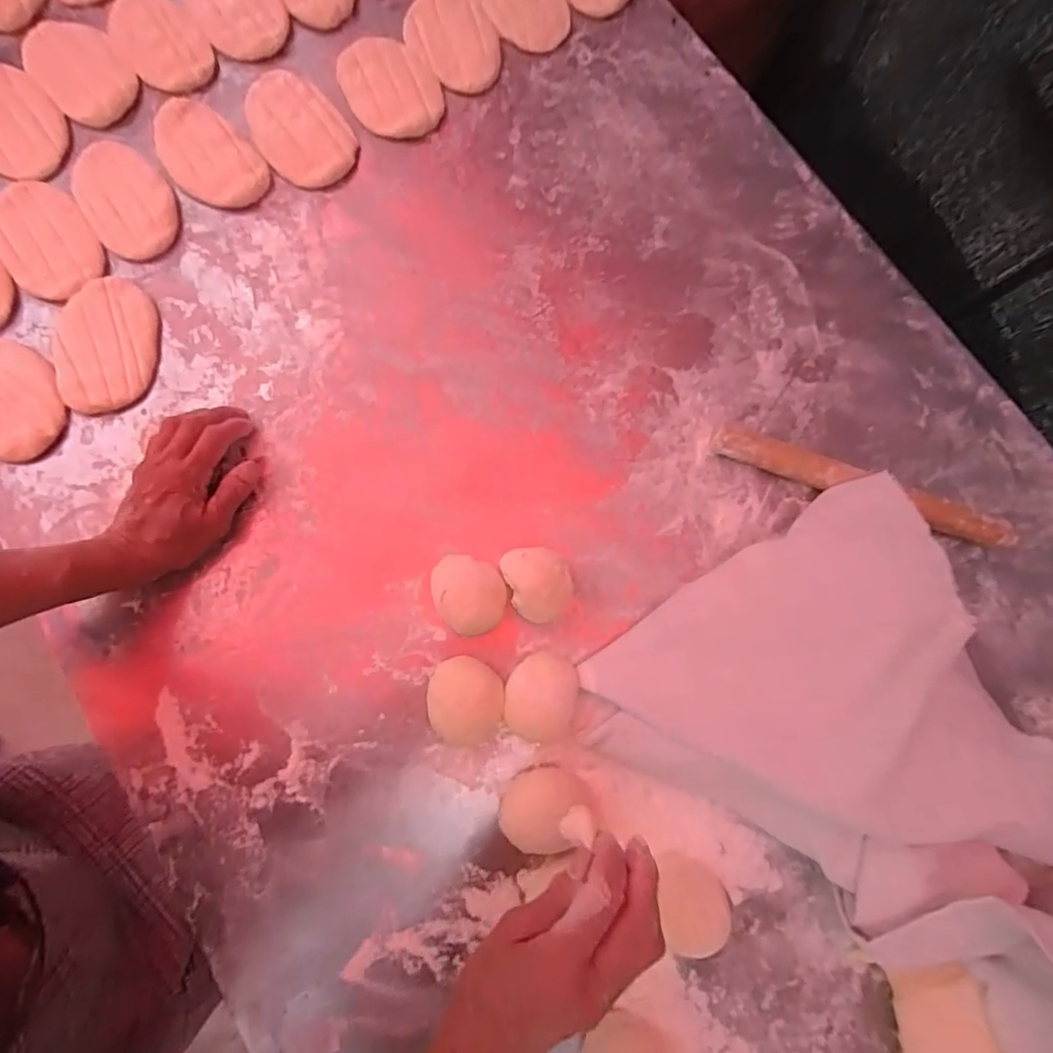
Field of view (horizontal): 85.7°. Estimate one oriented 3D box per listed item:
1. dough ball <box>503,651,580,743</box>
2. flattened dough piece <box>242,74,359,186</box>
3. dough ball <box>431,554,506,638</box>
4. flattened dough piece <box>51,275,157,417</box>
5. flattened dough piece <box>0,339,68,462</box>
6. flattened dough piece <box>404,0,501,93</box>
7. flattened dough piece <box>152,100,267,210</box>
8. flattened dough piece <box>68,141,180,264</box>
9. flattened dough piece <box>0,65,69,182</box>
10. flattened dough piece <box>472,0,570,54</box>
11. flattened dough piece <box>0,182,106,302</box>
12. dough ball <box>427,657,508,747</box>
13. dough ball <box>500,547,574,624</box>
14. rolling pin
[{"bbox_3d":[0.012,0.133,0.442,0.056,0.030,0.066,3,78,0],"label":"dough ball"},{"bbox_3d":[-0.222,-0.389,0.546,0.085,0.013,0.132,-30,80,-7],"label":"flattened dough piece"},{"bbox_3d":[-0.045,0.054,0.453,0.053,0.033,0.063,-15,78,-4],"label":"dough ball"},{"bbox_3d":[-0.371,-0.158,0.496,0.085,0.010,0.122,-3,78,-2],"label":"flattened dough piece"},{"bbox_3d":[-0.444,-0.109,0.479,0.118,0.011,0.087,37,80,7],"label":"flattened dough piece"},{"bbox_3d":[-0.073,-0.489,0.572,0.076,0.009,0.115,-32,80,-7],"label":"flattened dough piece"},{"bbox_3d":[-0.303,-0.351,0.537,0.074,0.011,0.124,-43,82,-9],"label":"flattened dough piece"},{"bbox_3d":[-0.374,-0.307,0.526,0.079,0.018,0.128,-35,80,-8],"label":"flattened dough piece"},{"bbox_3d":[-0.484,-0.381,0.533,0.081,0.012,0.122,-30,80,-7],"label":"flattened dough piece"},{"bbox_3d":[-0.009,-0.539,0.580,0.083,0.006,0.124,-24,79,-6],"label":"flattened dough piece"},{"bbox_3d":[-0.437,-0.259,0.515,0.079,0.007,0.126,-38,81,-8],"label":"flattened dough piece"},{"bbox_3d":[-0.046,0.135,0.436,0.056,0.034,0.067,-6,78,-2],"label":"dough ball"},{"bbox_3d":[0.010,0.045,0.451,0.049,0.042,0.059,-18,79,-5],"label":"dough ball"},{"bbox_3d":[0.287,-0.030,0.480,0.268,0.027,0.027,20,78,3],"label":"rolling pin"}]

